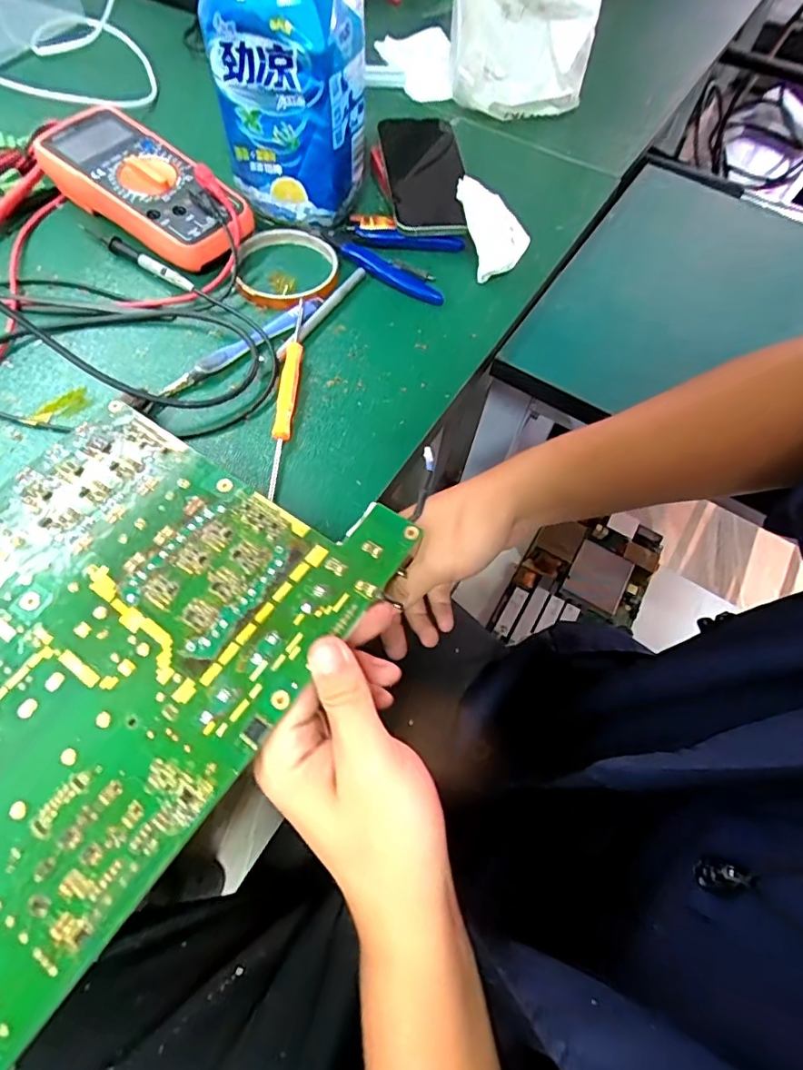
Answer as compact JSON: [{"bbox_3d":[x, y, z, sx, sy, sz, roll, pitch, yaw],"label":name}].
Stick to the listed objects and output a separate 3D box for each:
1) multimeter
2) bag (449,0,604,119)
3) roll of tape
[{"bbox_3d":[-0.204,-0.275,0.421,0.194,0.041,0.078,37,67,14],"label":"multimeter"},{"bbox_3d":[0.116,-0.476,0.506,0.133,0.107,0.062,9,63,1],"label":"bag"},{"bbox_3d":[-0.090,-0.214,0.414,0.077,0.009,0.087,-5,63,-6],"label":"roll of tape"}]

